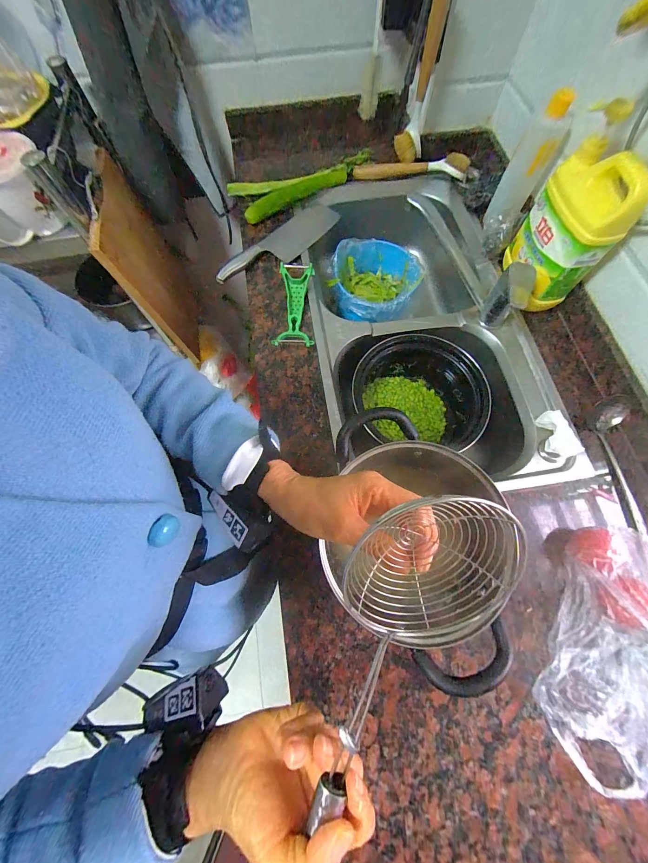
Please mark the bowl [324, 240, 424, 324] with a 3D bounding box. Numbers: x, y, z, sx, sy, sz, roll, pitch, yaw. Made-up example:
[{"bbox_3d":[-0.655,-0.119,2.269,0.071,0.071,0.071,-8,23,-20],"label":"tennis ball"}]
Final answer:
[{"bbox_3d":[0.118,-0.353,0.719,0.202,0.096,0.211,26,73,10],"label":"bowl"}]

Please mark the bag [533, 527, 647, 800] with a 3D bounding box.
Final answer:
[{"bbox_3d":[0.355,0.262,0.365,0.138,0.092,0.286,26,72,9],"label":"bag"}]

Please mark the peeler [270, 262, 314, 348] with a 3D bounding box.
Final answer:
[{"bbox_3d":[-0.053,-0.235,0.575,0.072,0.041,0.175,3,70,1],"label":"peeler"}]

